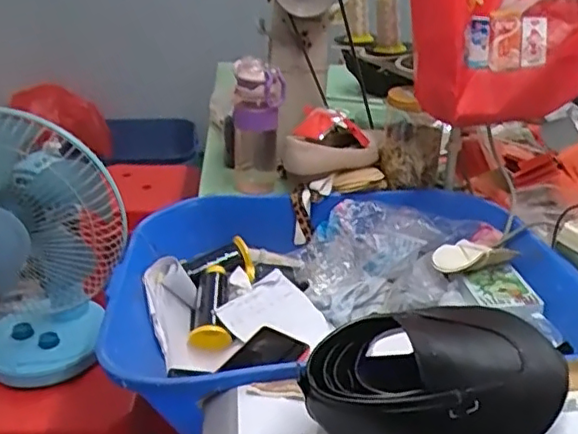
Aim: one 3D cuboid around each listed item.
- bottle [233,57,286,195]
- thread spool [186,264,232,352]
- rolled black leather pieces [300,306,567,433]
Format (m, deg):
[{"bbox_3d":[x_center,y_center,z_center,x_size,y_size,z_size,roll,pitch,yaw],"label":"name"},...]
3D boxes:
[{"bbox_3d":[-0.055,-0.151,1.094,0.096,0.250,0.086,0,28,-1],"label":"bottle"},{"bbox_3d":[-0.116,0.134,0.947,0.062,0.058,0.144,-2,42,2],"label":"thread spool"},{"bbox_3d":[0.155,0.155,0.573,0.277,0.092,0.149,-17,33,-31],"label":"rolled black leather pieces"}]

